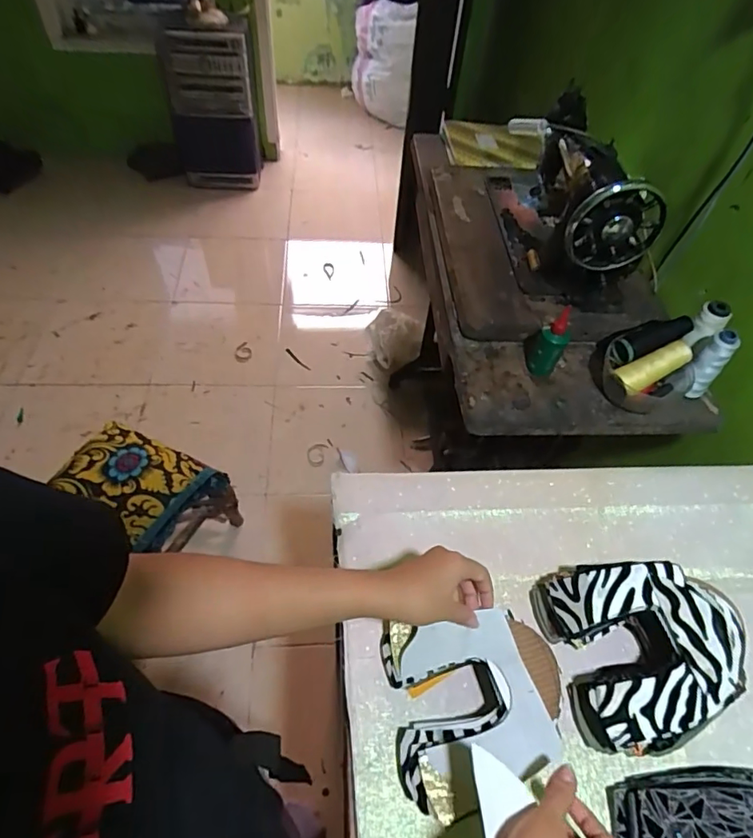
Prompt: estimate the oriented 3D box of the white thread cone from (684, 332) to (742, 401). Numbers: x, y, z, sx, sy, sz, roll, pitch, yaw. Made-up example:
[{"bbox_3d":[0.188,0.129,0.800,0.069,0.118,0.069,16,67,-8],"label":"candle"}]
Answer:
[{"bbox_3d":[0.472,-0.074,0.743,0.035,0.110,0.038,38,59,22],"label":"white thread cone"}]

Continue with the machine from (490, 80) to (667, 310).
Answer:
[{"bbox_3d":[0.327,-0.406,0.911,0.160,0.198,0.412,-1,53,-6],"label":"machine"}]

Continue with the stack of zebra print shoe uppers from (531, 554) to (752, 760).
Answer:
[{"bbox_3d":[0.270,0.224,0.524,0.162,0.098,0.178,-9,53,-10],"label":"stack of zebra print shoe uppers"}]

